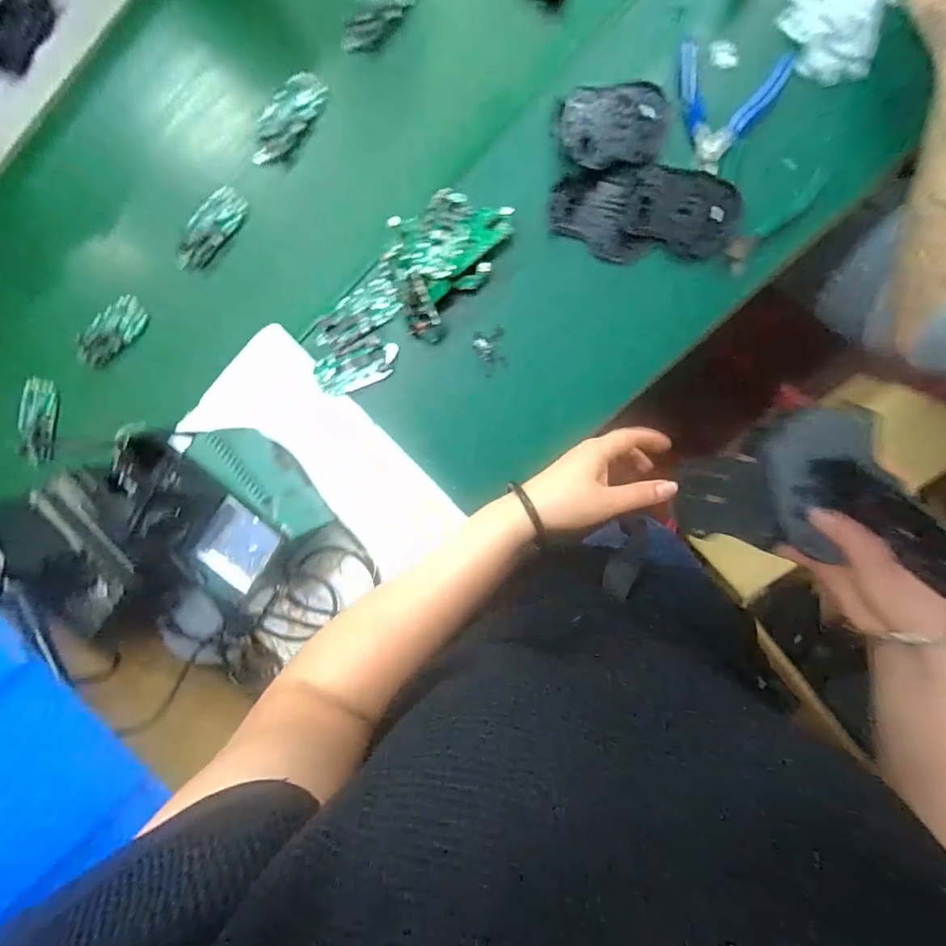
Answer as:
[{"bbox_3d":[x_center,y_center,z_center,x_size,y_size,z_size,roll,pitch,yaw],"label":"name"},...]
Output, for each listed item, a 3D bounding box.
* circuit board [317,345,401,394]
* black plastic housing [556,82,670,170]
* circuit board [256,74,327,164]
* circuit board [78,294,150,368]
[{"bbox_3d":[-0.129,-0.114,0.522,0.094,0.007,0.041,-10,94,7],"label":"circuit board"},{"bbox_3d":[0.139,-0.344,0.462,0.108,0.024,0.076,-6,94,7],"label":"black plastic housing"},{"bbox_3d":[-0.202,-0.385,0.510,0.043,0.009,0.105,32,96,-27],"label":"circuit board"},{"bbox_3d":[-0.430,-0.167,0.554,0.098,0.014,0.043,-36,91,8],"label":"circuit board"}]

